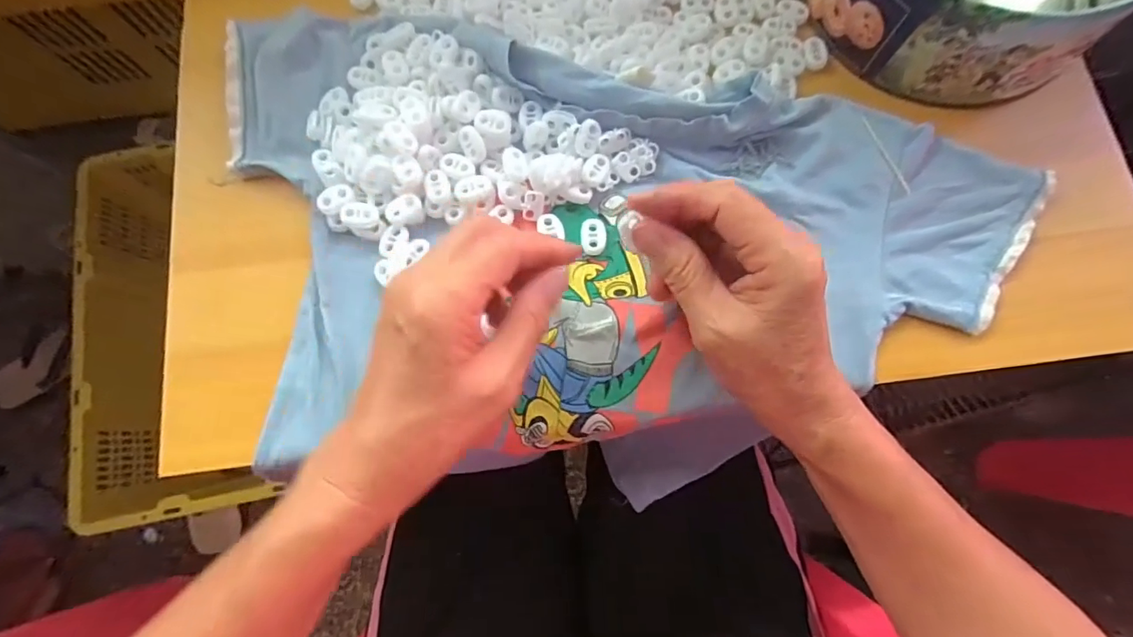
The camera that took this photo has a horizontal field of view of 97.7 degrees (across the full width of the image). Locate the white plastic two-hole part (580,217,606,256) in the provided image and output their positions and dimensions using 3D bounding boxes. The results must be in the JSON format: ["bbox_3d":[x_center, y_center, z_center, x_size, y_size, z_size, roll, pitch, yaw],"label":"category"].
[{"bbox_3d":[0.017,-0.050,0.304,0.015,0.005,0.023,-1,77,0],"label":"white plastic two-hole part"}]

